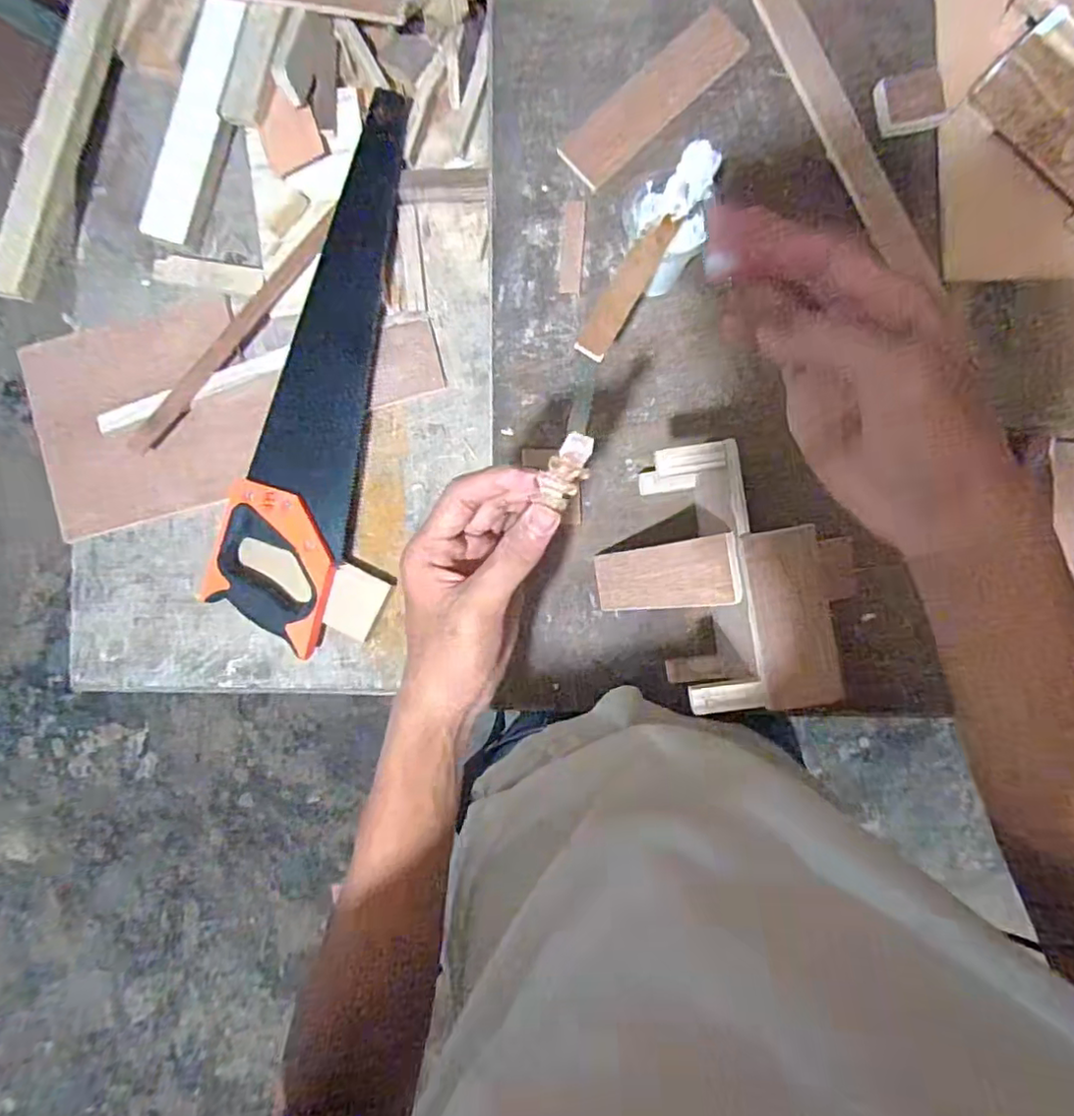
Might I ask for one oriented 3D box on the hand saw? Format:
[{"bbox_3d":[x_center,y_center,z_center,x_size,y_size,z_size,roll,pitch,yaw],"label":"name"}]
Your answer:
[{"bbox_3d":[-0.210,-0.181,0.574,0.105,0.028,0.513,10,89,5],"label":"hand saw"}]

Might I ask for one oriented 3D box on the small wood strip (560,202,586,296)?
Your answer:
[{"bbox_3d":[0.032,-0.275,0.537,0.019,0.004,0.081,3,89,3],"label":"small wood strip"}]

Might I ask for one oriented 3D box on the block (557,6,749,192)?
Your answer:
[{"bbox_3d":[0.104,-0.411,0.543,0.188,0.007,0.052,-43,88,1],"label":"block"}]

